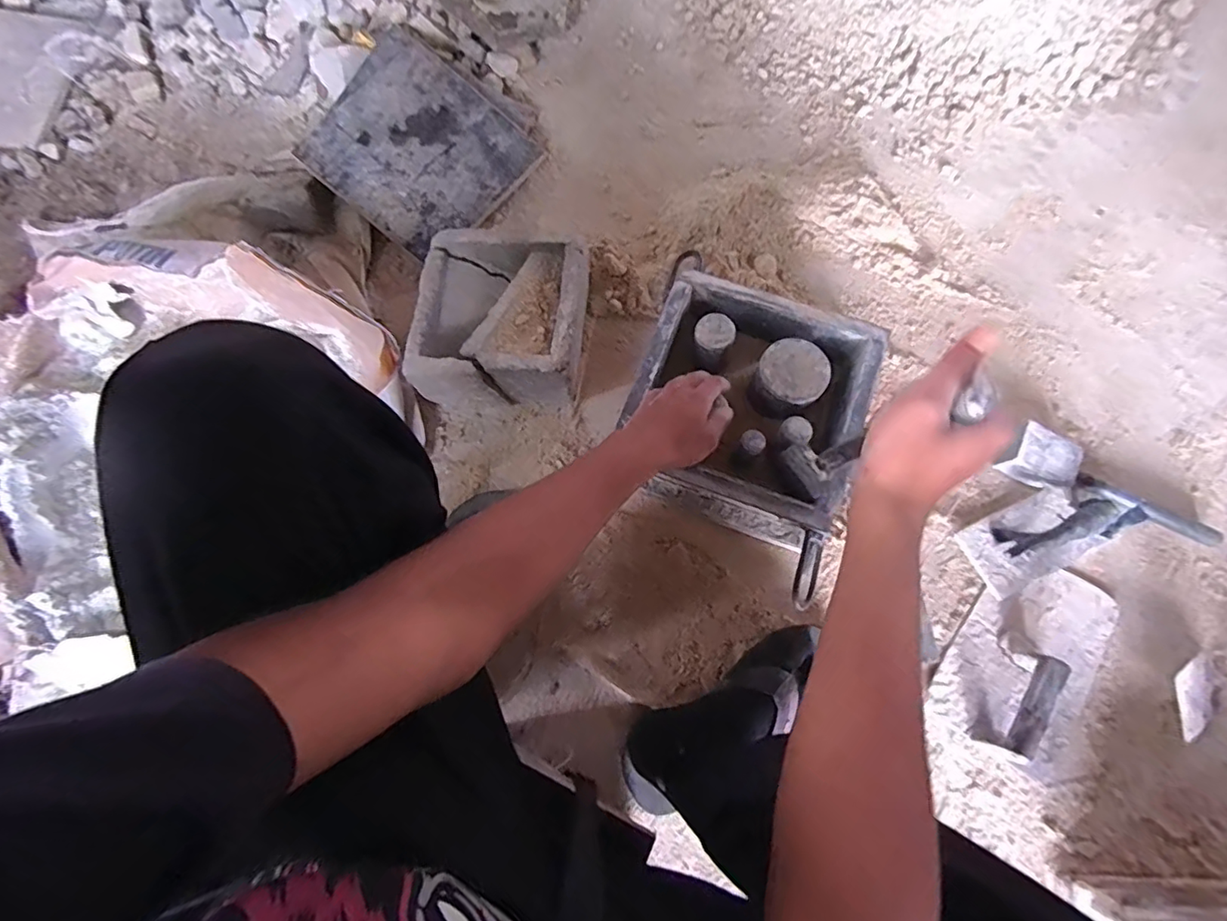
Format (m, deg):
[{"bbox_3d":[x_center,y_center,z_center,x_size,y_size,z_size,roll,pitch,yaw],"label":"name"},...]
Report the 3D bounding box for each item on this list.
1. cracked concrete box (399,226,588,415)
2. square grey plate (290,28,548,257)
[{"bbox_3d":[-0.142,-0.181,0.712,0.205,0.099,0.209,5,77,0],"label":"cracked concrete box"},{"bbox_3d":[-0.286,-0.454,0.801,0.274,0.023,0.250,39,82,-6],"label":"square grey plate"}]

